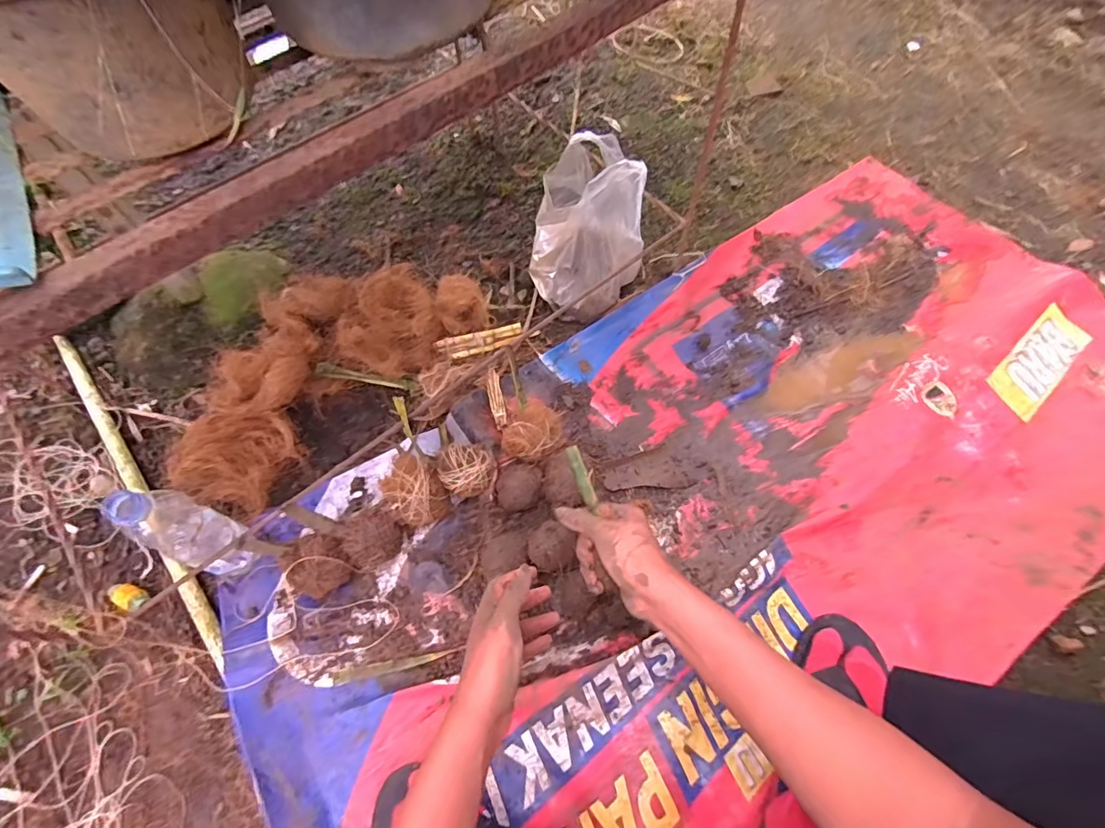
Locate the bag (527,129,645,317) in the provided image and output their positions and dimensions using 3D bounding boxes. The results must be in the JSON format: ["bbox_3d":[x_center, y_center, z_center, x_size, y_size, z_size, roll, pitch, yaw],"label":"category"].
[{"bbox_3d":[0.052,-0.302,0.797,0.175,0.222,0.207,-3,62,2],"label":"bag"}]

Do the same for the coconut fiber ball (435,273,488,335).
[{"bbox_3d":[-0.154,-0.180,0.831,0.076,0.073,0.093,-20,63,-7],"label":"coconut fiber ball"}]

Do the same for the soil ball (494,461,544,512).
[{"bbox_3d":[-0.047,0.099,0.677,0.068,0.061,0.067,-1,62,3],"label":"soil ball"}]

